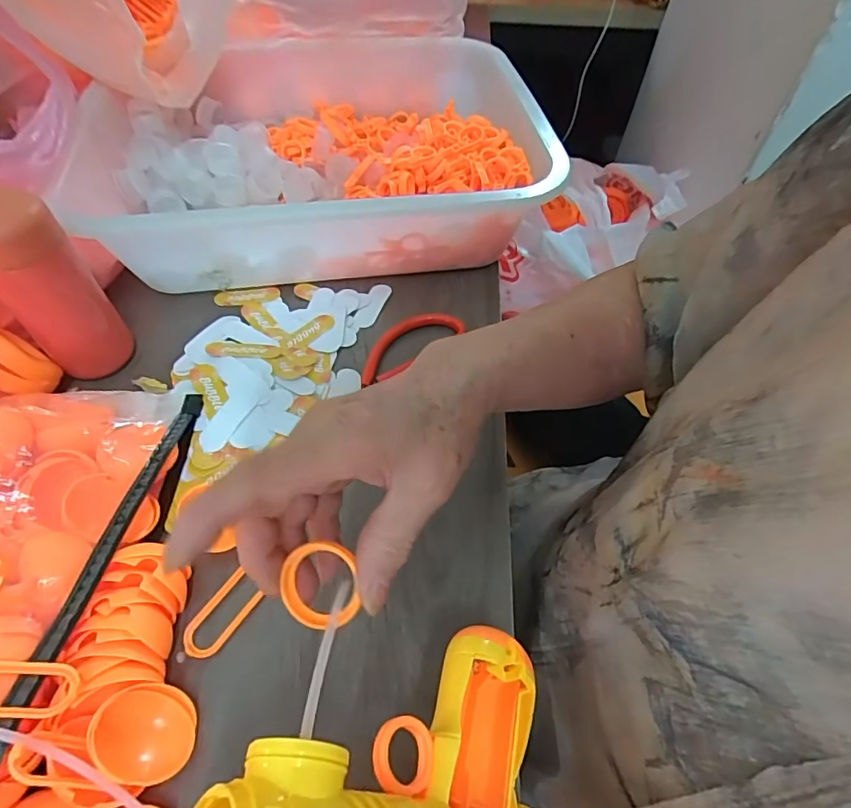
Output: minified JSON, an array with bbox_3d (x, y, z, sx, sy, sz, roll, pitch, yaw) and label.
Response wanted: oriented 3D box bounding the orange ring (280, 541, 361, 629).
[{"bbox_3d":[-0.043,0.074,0.208,0.031,0.007,0.033,-3,90,6],"label":"orange ring"}]

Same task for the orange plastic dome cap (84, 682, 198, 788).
[{"bbox_3d":[-0.126,0.147,0.226,0.042,0.018,0.037,11,37,-27],"label":"orange plastic dome cap"}]

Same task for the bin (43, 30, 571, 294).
[{"bbox_3d":[-0.085,-0.223,0.454,0.402,0.082,0.296,-6,54,-6],"label":"bin"}]

